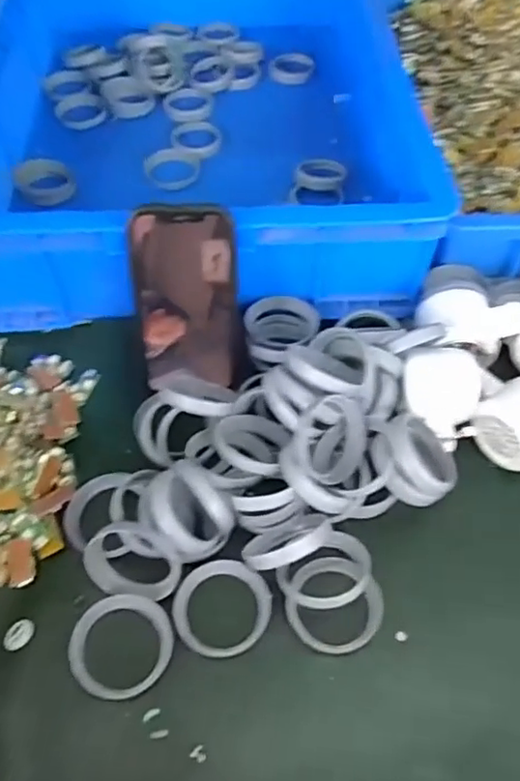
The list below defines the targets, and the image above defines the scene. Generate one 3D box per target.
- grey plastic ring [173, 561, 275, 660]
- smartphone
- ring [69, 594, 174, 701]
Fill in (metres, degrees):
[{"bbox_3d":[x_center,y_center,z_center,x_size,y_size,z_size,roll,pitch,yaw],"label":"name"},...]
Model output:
[{"bbox_3d":[-0.024,0.137,0.390,0.061,0.010,0.060,0,55,-1],"label":"grey plastic ring"},{"bbox_3d":[-0.054,-0.068,0.454,0.075,0.139,0.014,0,31,-2],"label":"smartphone"},{"bbox_3d":[-0.084,0.155,0.372,0.060,0.011,0.060,0,55,-1],"label":"ring"}]

